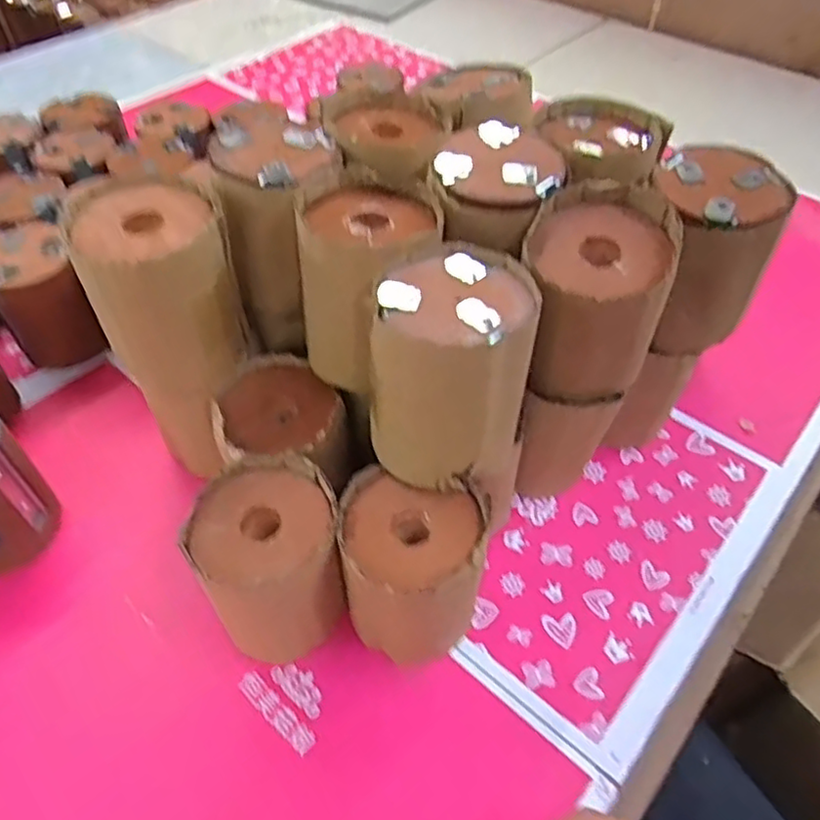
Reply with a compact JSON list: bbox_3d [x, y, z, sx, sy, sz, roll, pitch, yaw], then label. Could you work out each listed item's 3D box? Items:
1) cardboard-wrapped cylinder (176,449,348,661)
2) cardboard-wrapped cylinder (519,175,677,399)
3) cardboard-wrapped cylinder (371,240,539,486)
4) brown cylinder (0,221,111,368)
[{"bbox_3d":[-0.083,0.096,0.400,0.083,0.103,0.089,1,50,-1],"label":"cardboard-wrapped cylinder"},{"bbox_3d":[0.106,-0.063,0.389,0.081,0.110,0.089,14,51,9],"label":"cardboard-wrapped cylinder"},{"bbox_3d":[0.022,-0.023,0.360,0.084,0.100,0.090,6,50,3],"label":"cardboard-wrapped cylinder"},{"bbox_3d":[-0.315,-0.094,0.557,0.071,0.095,0.074,-23,53,-19],"label":"brown cylinder"}]

